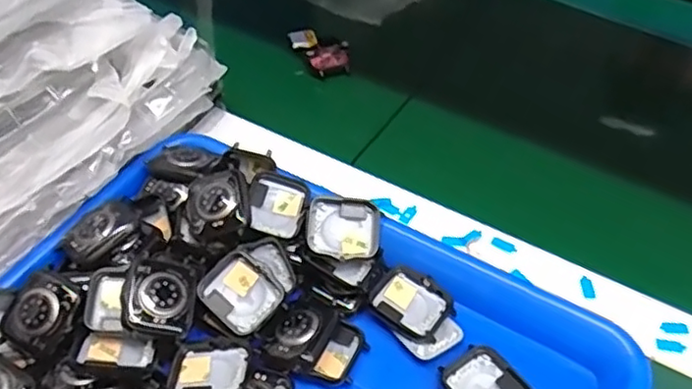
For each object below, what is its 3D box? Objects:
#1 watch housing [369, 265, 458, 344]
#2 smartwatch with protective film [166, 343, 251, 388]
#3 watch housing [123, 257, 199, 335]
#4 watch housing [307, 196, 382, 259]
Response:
[{"bbox_3d":[0.039,0.063,0.373,0.046,0.007,0.037,34,57,27],"label":"watch housing"},{"bbox_3d":[-0.072,0.093,0.340,0.041,0.008,0.030,1,48,2],"label":"smartwatch with protective film"},{"bbox_3d":[-0.101,0.054,0.348,0.037,0.016,0.043,14,56,-25],"label":"watch housing"},{"bbox_3d":[-0.001,0.021,0.384,0.043,0.010,0.037,5,71,-6],"label":"watch housing"}]

